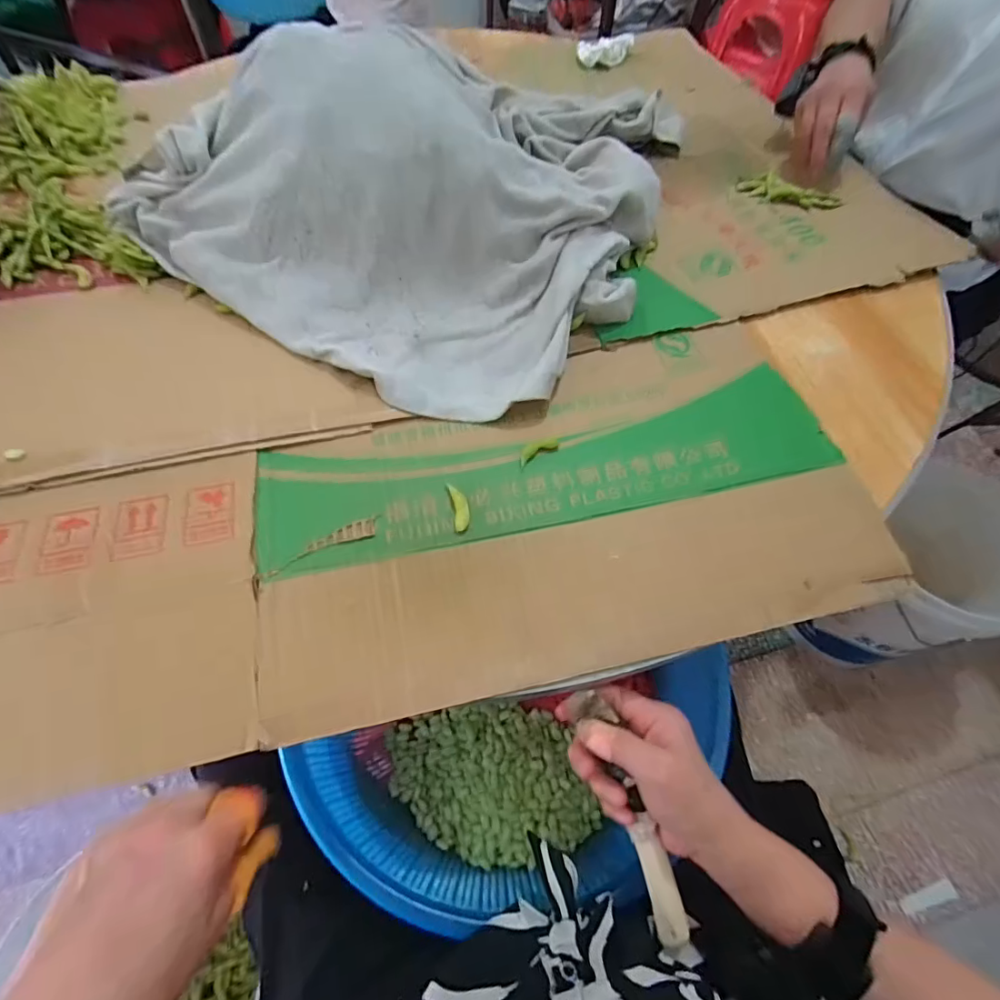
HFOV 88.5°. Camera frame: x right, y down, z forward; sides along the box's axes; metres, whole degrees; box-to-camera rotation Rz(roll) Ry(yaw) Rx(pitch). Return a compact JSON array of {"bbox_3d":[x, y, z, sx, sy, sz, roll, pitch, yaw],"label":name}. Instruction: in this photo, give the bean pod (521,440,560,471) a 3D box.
[{"bbox_3d":[0.033,-0.043,0.447,0.044,0.004,0.016,-30,64,-18],"label":"bean pod"}]

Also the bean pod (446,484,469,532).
[{"bbox_3d":[-0.033,0.005,0.415,0.014,0.005,0.044,-10,60,-7],"label":"bean pod"}]

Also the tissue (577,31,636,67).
[{"bbox_3d":[0.183,-0.745,0.849,0.107,0.023,0.051,-29,64,-17],"label":"tissue"}]

